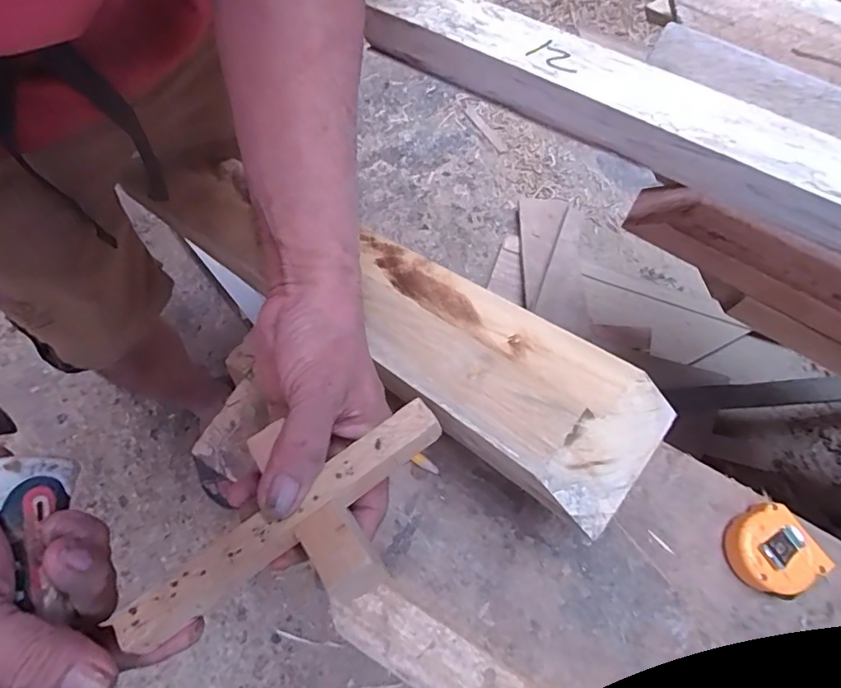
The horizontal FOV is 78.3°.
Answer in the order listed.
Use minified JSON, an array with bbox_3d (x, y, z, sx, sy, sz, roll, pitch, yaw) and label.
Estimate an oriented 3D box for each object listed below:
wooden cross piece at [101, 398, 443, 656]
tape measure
[{"bbox_3d":[-0.062,0.083,0.247,0.165,0.026,0.092,-33,74,-14],"label":"wooden cross piece"},{"bbox_3d":[0.267,0.156,0.393,0.057,0.027,0.057,-26,70,-13],"label":"tape measure"}]

